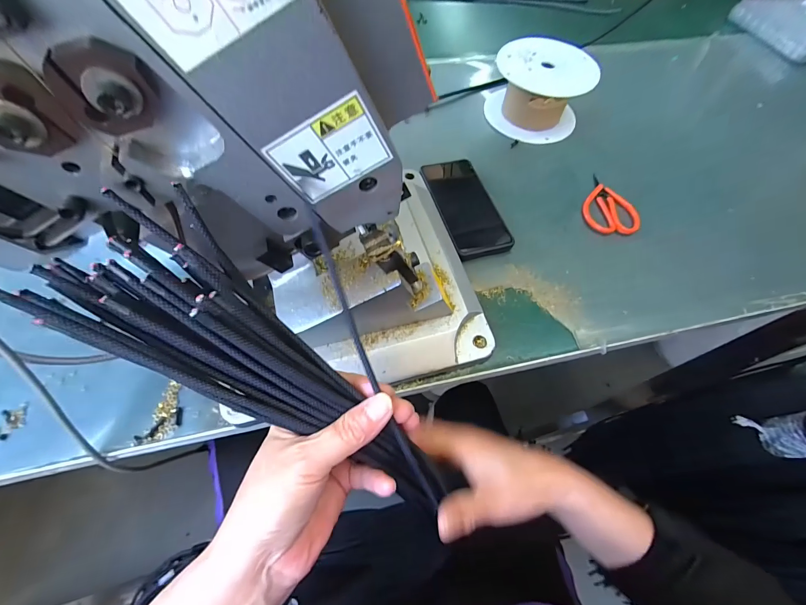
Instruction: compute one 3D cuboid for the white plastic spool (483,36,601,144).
[{"bbox_3d":[0.211,-0.333,0.546,0.149,0.092,0.134,21,61,9],"label":"white plastic spool"}]

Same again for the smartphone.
[{"bbox_3d":[0.082,-0.131,0.468,0.079,0.017,0.168,-12,61,-10],"label":"smartphone"}]

